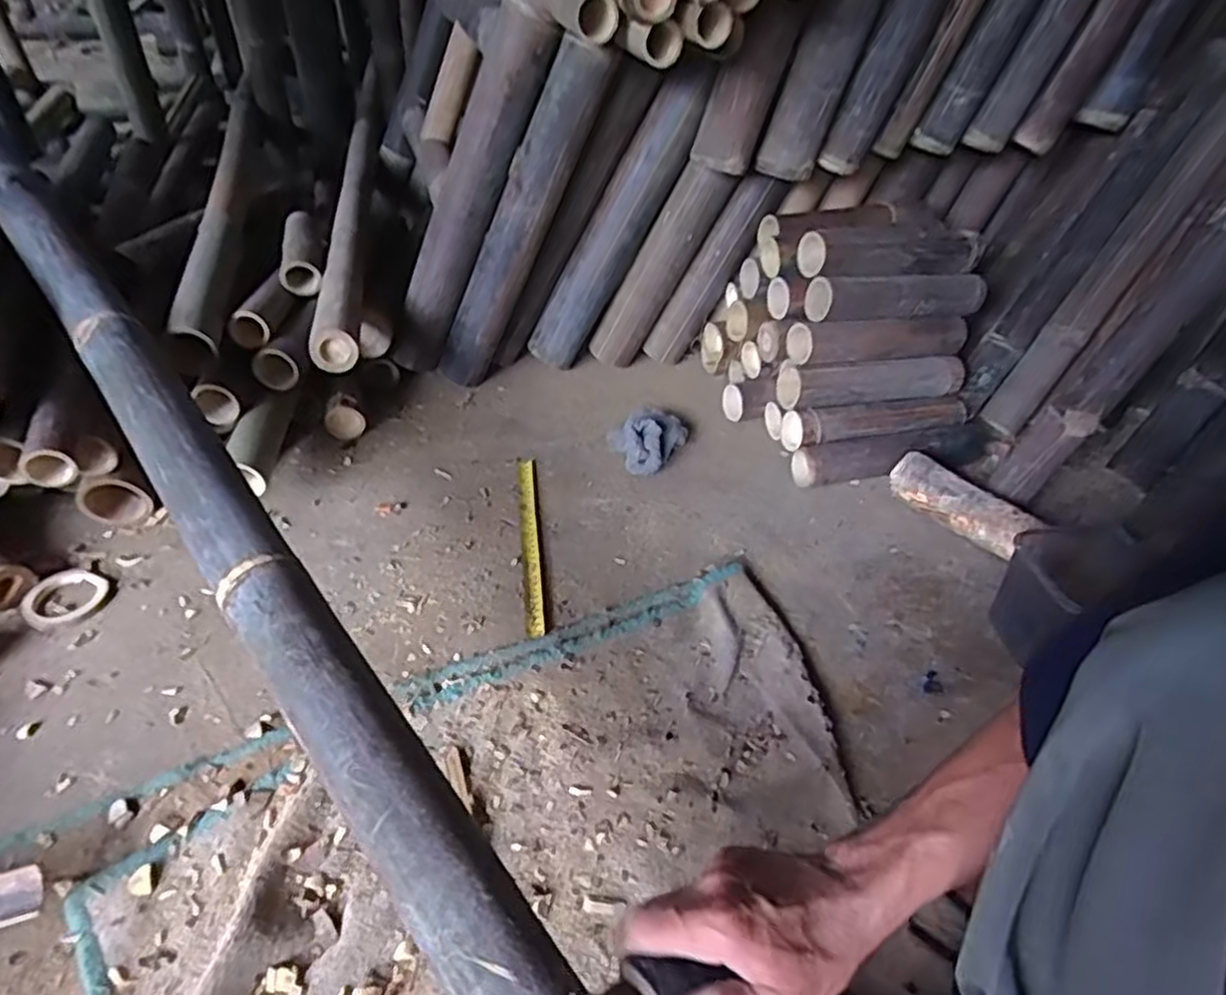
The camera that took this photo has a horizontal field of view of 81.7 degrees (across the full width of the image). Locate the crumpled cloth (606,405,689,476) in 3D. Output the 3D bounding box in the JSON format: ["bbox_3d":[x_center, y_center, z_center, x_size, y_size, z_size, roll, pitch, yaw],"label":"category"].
[{"bbox_3d":[0.046,-0.088,0.998,0.092,0.057,0.116,25,45,21],"label":"crumpled cloth"}]

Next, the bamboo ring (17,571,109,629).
[{"bbox_3d":[-0.593,0.108,0.768,0.076,0.013,0.076,3,41,-3],"label":"bamboo ring"}]

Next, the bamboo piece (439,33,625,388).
[{"bbox_3d":[-0.131,-0.376,0.989,0.076,0.488,0.079,14,36,-26],"label":"bamboo piece"}]

